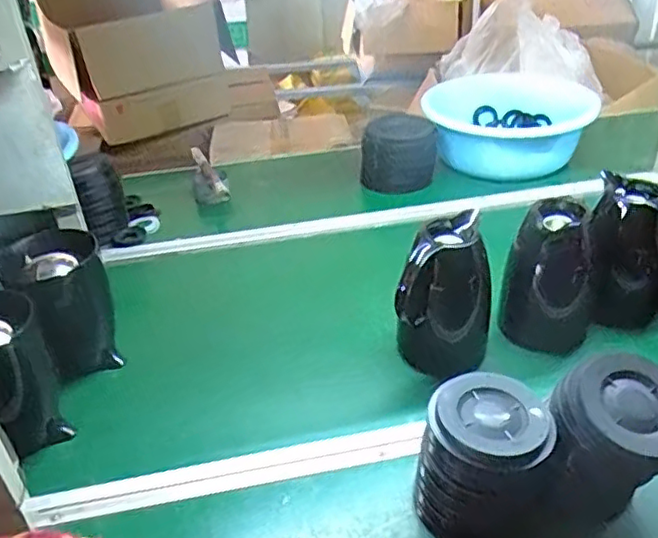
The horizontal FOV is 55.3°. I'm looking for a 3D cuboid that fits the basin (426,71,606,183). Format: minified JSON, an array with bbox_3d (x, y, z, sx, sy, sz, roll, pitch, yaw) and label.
[{"bbox_3d":[0.393,-0.344,1.440,0.346,0.122,0.360,1,35,7],"label":"basin"}]

